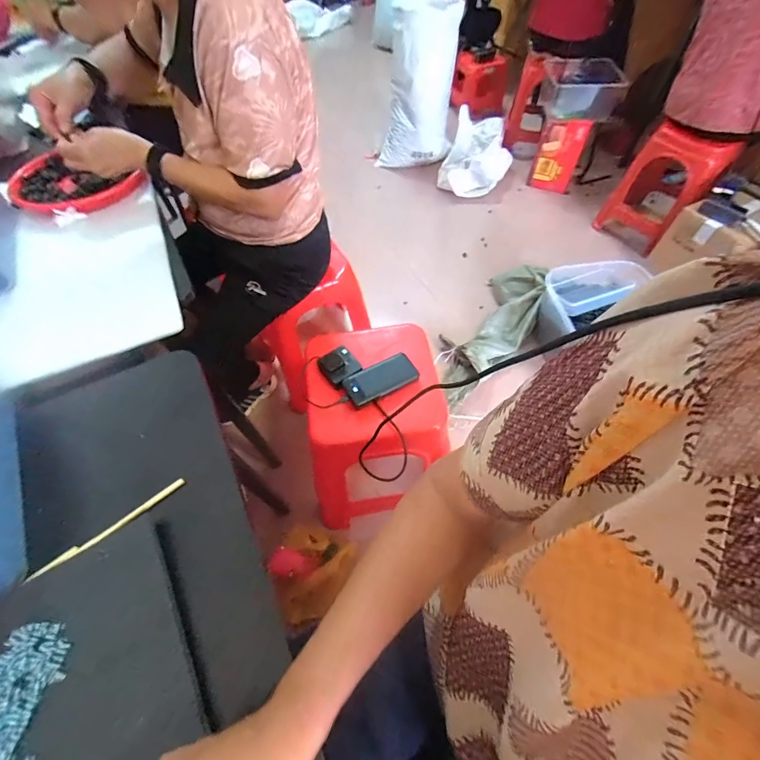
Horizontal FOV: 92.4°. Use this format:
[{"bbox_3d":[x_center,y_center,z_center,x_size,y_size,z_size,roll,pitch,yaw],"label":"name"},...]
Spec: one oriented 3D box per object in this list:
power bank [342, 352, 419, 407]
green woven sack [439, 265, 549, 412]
[{"bbox_3d":[0.003,-0.003,0.759,0.151,0.028,0.071,-24,60,-14],"label":"power bank"},{"bbox_3d":[0.416,-0.188,1.380,0.243,0.143,0.668,31,63,19],"label":"green woven sack"}]

